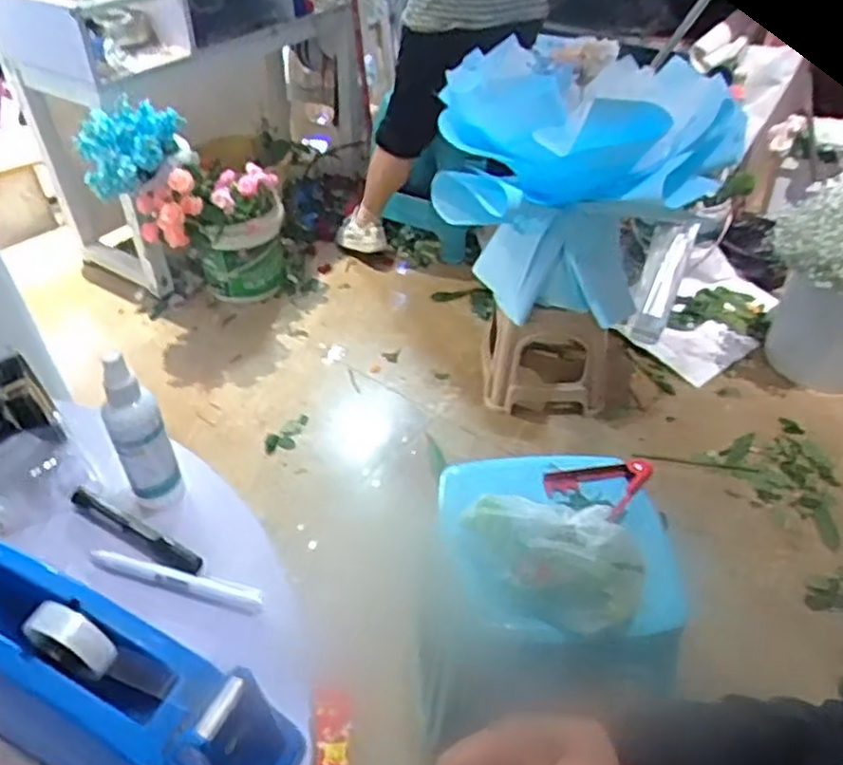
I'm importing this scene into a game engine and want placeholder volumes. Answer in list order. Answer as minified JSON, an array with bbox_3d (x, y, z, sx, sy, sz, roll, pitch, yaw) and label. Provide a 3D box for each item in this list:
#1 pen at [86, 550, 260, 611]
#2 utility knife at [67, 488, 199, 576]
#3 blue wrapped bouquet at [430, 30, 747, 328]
[{"bbox_3d":[-0.174,0.139,0.505,0.135,0.012,0.016,12,42,13],"label":"pen"},{"bbox_3d":[-0.214,0.110,0.532,0.129,0.012,0.017,23,45,24],"label":"utility knife"},{"bbox_3d":[0.308,-0.388,1.455,0.554,0.468,0.394,14,42,15],"label":"blue wrapped bouquet"}]

